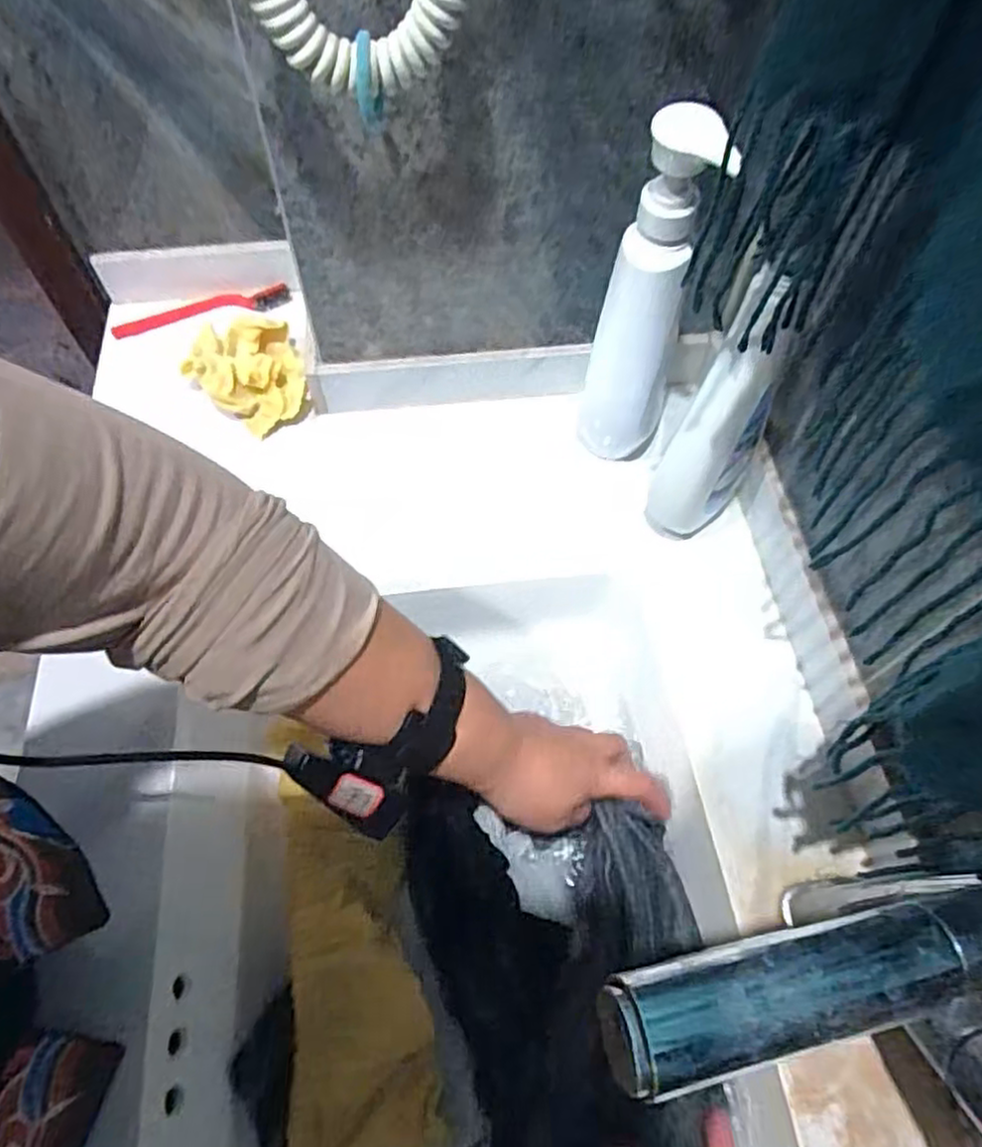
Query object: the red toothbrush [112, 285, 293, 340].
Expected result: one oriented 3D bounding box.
[{"bbox_3d":[-0.278,-0.256,0.676,0.166,0.020,0.024,-14,61,-10],"label":"red toothbrush"}]

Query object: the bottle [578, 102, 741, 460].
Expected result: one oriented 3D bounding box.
[{"bbox_3d":[0.112,-0.189,0.506,0.063,0.261,0.055,17,60,8],"label":"bottle"}]

